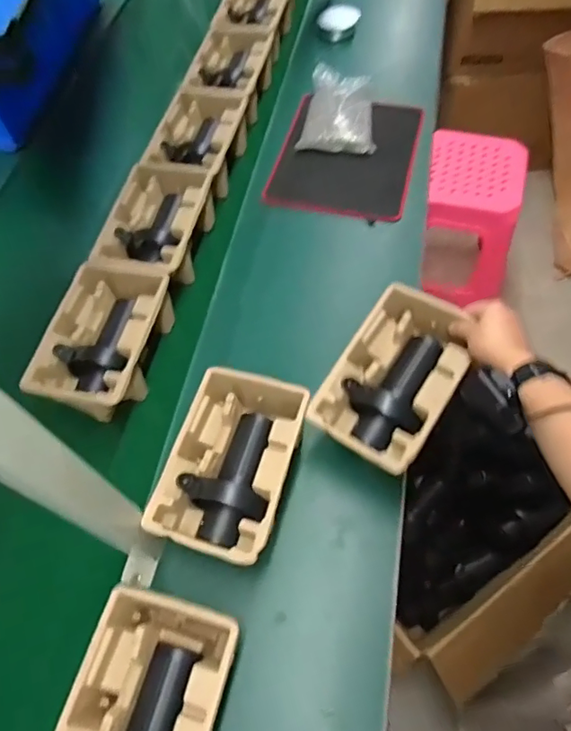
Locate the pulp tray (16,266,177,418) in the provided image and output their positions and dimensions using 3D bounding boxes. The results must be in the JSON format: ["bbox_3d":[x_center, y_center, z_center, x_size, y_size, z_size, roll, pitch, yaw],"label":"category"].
[{"bbox_3d":[-0.274,-0.035,0.793,0.153,0.097,0.233,11,62,9],"label":"pulp tray"}]

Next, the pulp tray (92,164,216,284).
[{"bbox_3d":[-0.218,-0.233,0.893,0.150,0.100,0.229,11,62,9],"label":"pulp tray"}]

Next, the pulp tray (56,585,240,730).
[{"bbox_3d":[-0.142,0.365,0.531,0.146,0.100,0.222,12,62,9],"label":"pulp tray"}]

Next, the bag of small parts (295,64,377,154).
[{"bbox_3d":[0.102,-0.544,1.072,0.155,0.057,0.225,-2,61,2],"label":"bag of small parts"}]

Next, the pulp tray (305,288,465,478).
[{"bbox_3d":[0.140,0.019,0.670,0.145,0.075,0.227,33,67,19],"label":"pulp tray"}]

